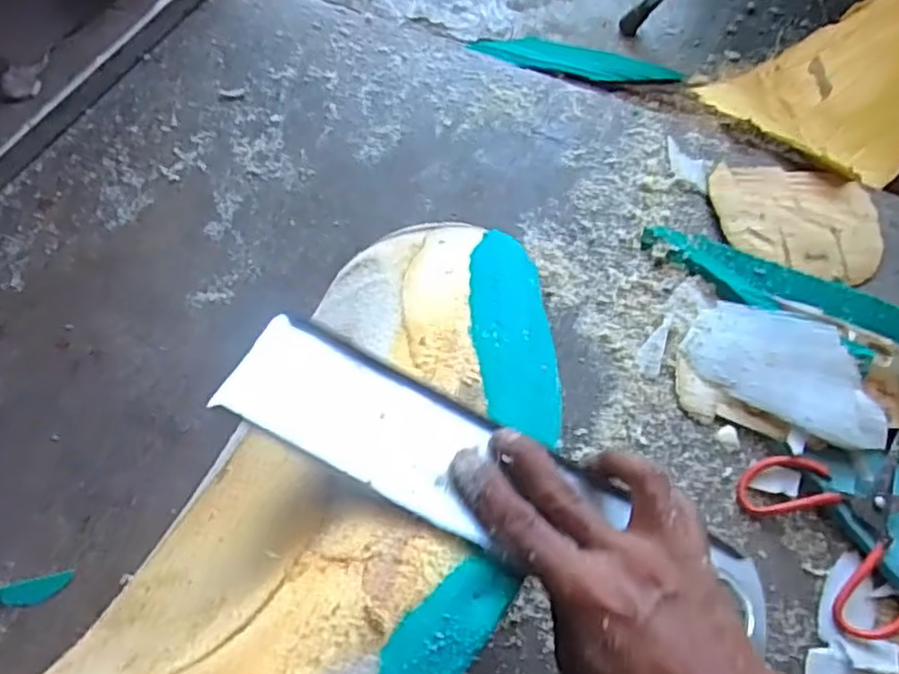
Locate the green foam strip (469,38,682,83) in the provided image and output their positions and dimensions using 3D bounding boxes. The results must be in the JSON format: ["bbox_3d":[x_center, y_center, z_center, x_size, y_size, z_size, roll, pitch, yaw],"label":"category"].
[{"bbox_3d":[0.197,-0.440,1.111,0.322,0.019,0.087,15,62,8],"label":"green foam strip"}]

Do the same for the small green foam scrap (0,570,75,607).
[{"bbox_3d":[-0.353,0.216,0.598,0.061,0.004,0.021,-13,62,-7],"label":"small green foam scrap"}]

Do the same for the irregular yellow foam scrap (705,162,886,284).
[{"bbox_3d":[0.377,-0.128,0.770,0.173,0.019,0.145,12,62,7],"label":"irregular yellow foam scrap"}]

